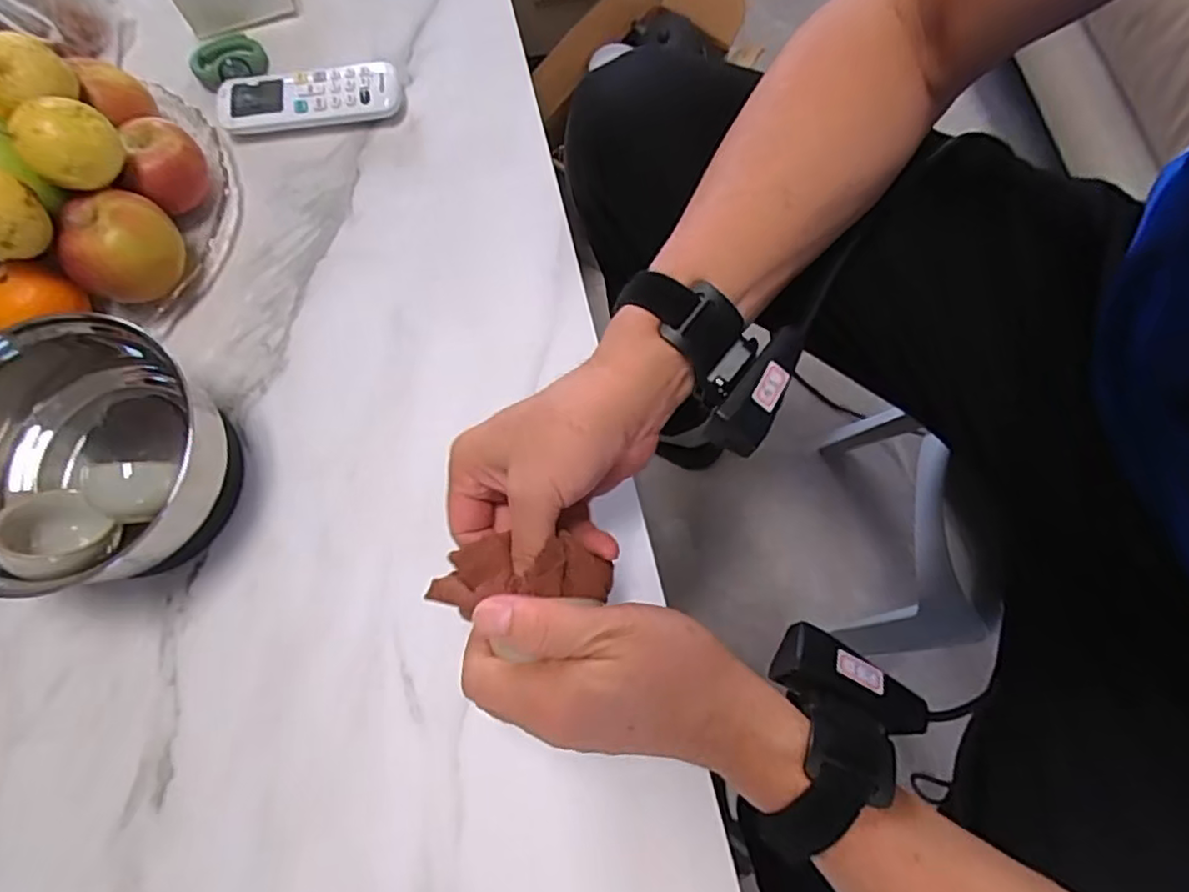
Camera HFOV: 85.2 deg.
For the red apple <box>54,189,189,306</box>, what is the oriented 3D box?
[{"bbox_3d":[-0.322,-0.133,0.453,0.065,0.068,0.057,-17,75,-4],"label":"red apple"}]

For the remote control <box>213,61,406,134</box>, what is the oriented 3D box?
[{"bbox_3d":[-0.225,-0.276,0.515,0.136,0.024,0.045,-11,75,-3],"label":"remote control"}]

